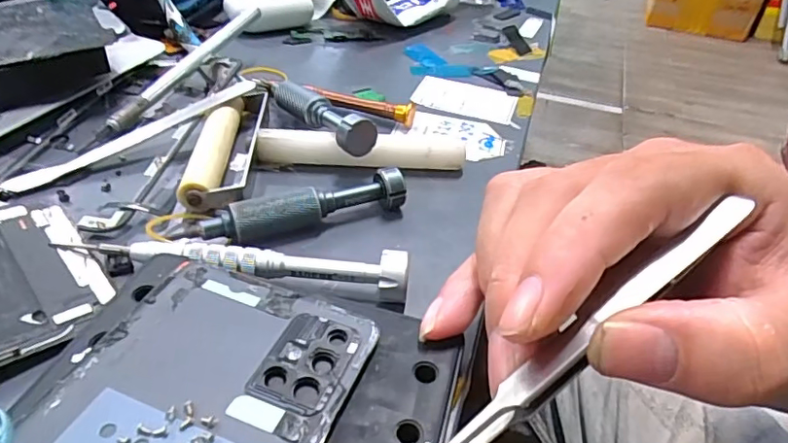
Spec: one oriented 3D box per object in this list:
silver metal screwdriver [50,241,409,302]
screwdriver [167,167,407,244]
[{"bbox_3d":[-0.058,0.015,0.197,0.124,0.015,0.013,5,39,0],"label":"silver metal screwdriver"},{"bbox_3d":[-0.040,-0.006,0.225,0.092,0.016,0.017,-9,40,-16],"label":"screwdriver"}]

